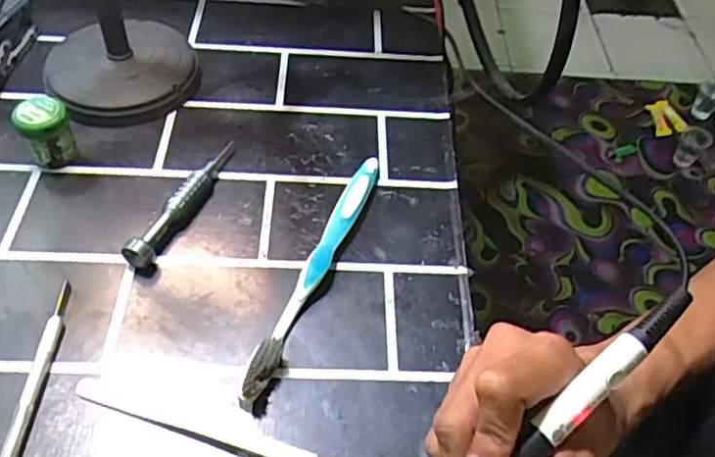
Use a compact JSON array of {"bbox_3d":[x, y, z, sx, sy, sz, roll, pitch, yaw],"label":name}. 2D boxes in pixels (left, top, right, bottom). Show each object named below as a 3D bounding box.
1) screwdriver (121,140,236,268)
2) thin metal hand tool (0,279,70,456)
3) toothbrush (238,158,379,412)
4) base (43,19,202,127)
[{"bbox_3d":[-0.106,-0.020,0.403,0.019,0.019,0.113,18,52,11],"label":"screwdriver"},{"bbox_3d":[-0.162,0.085,0.315,0.010,0.008,0.138,2,50,-3],"label":"thin metal hand tool"},{"bbox_3d":[-0.022,0.021,0.374,0.014,0.017,0.183,18,52,11],"label":"toothbrush"},{"bbox_3d":[-0.167,-0.114,0.467,0.104,0.030,0.089,-25,56,-22],"label":"base"}]

